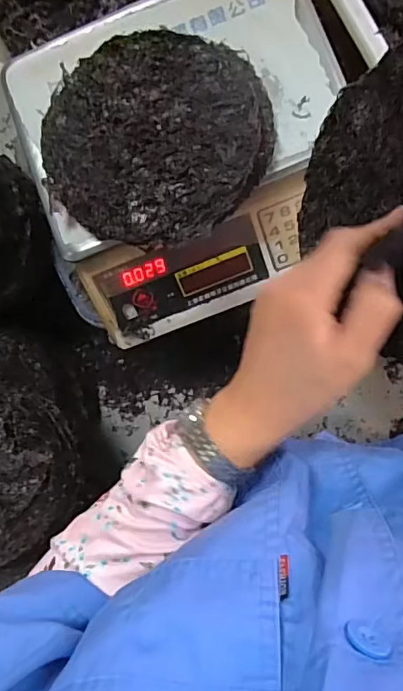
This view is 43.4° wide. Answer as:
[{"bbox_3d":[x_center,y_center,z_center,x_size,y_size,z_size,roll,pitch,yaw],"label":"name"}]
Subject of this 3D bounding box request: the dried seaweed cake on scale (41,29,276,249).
[{"bbox_3d":[-0.046,-0.206,0.496,0.213,0.033,0.211,0,88,7],"label":"dried seaweed cake on scale"}]

